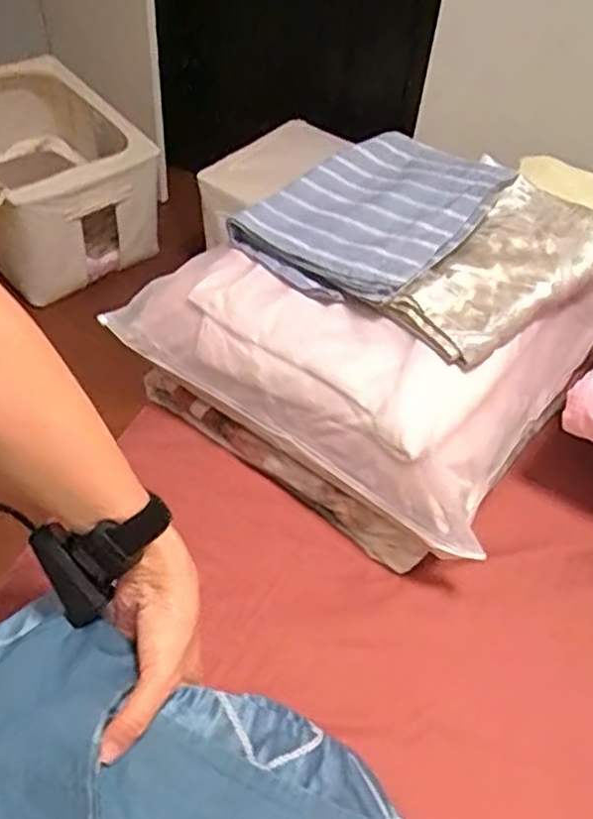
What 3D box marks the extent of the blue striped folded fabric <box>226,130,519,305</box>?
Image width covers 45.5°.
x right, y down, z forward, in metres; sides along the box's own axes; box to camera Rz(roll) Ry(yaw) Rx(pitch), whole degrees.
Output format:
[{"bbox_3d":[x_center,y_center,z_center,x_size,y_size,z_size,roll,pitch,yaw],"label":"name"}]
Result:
[{"bbox_3d":[0.087,-0.220,0.765,0.207,0.049,0.278,34,54,21],"label":"blue striped folded fabric"}]

